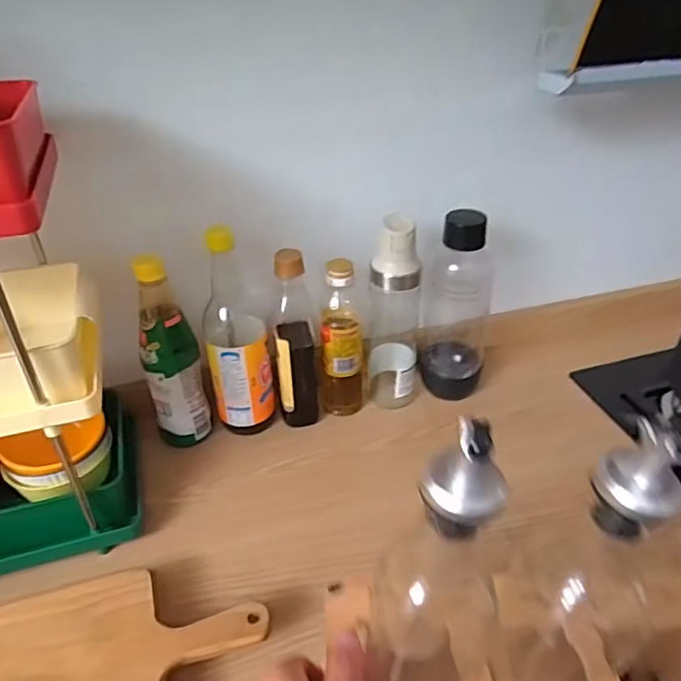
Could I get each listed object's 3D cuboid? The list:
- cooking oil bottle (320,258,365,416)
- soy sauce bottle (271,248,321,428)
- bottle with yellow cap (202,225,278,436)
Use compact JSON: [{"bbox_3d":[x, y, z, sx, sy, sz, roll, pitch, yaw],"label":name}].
[{"bbox_3d":[0.004,0.004,0.765,0.052,0.232,0.059,4,35,8],"label":"cooking oil bottle"},{"bbox_3d":[-0.057,-0.001,0.751,0.053,0.255,0.082,-3,34,-2],"label":"soy sauce bottle"},{"bbox_3d":[-0.130,-0.006,0.729,0.077,0.284,0.089,-8,35,-11],"label":"bottle with yellow cap"}]

